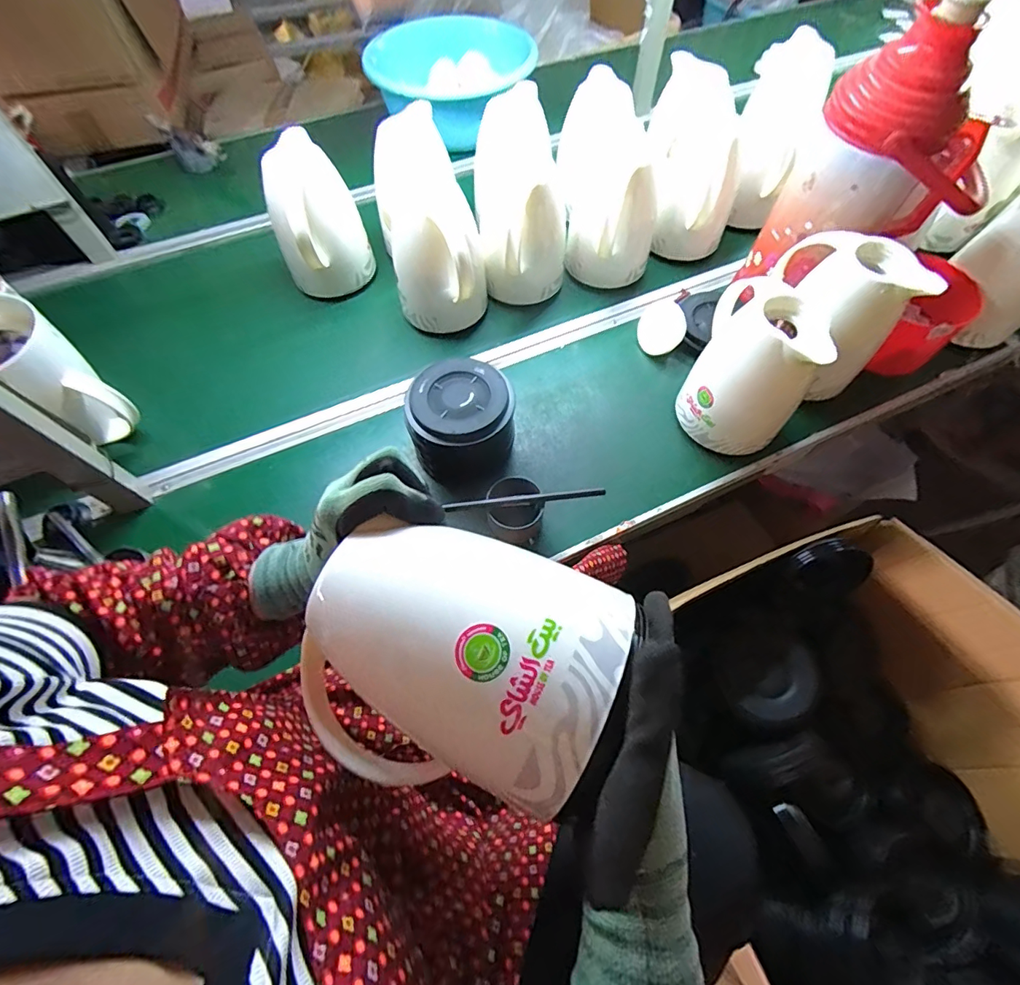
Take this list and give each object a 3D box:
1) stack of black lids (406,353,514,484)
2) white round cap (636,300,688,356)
[{"bbox_3d":[-0.066,-0.098,0.669,0.139,0.123,0.129,6,62,4],"label":"stack of black lids"},{"bbox_3d":[0.258,-0.278,0.801,0.077,0.055,0.081,0,62,1],"label":"white round cap"}]

